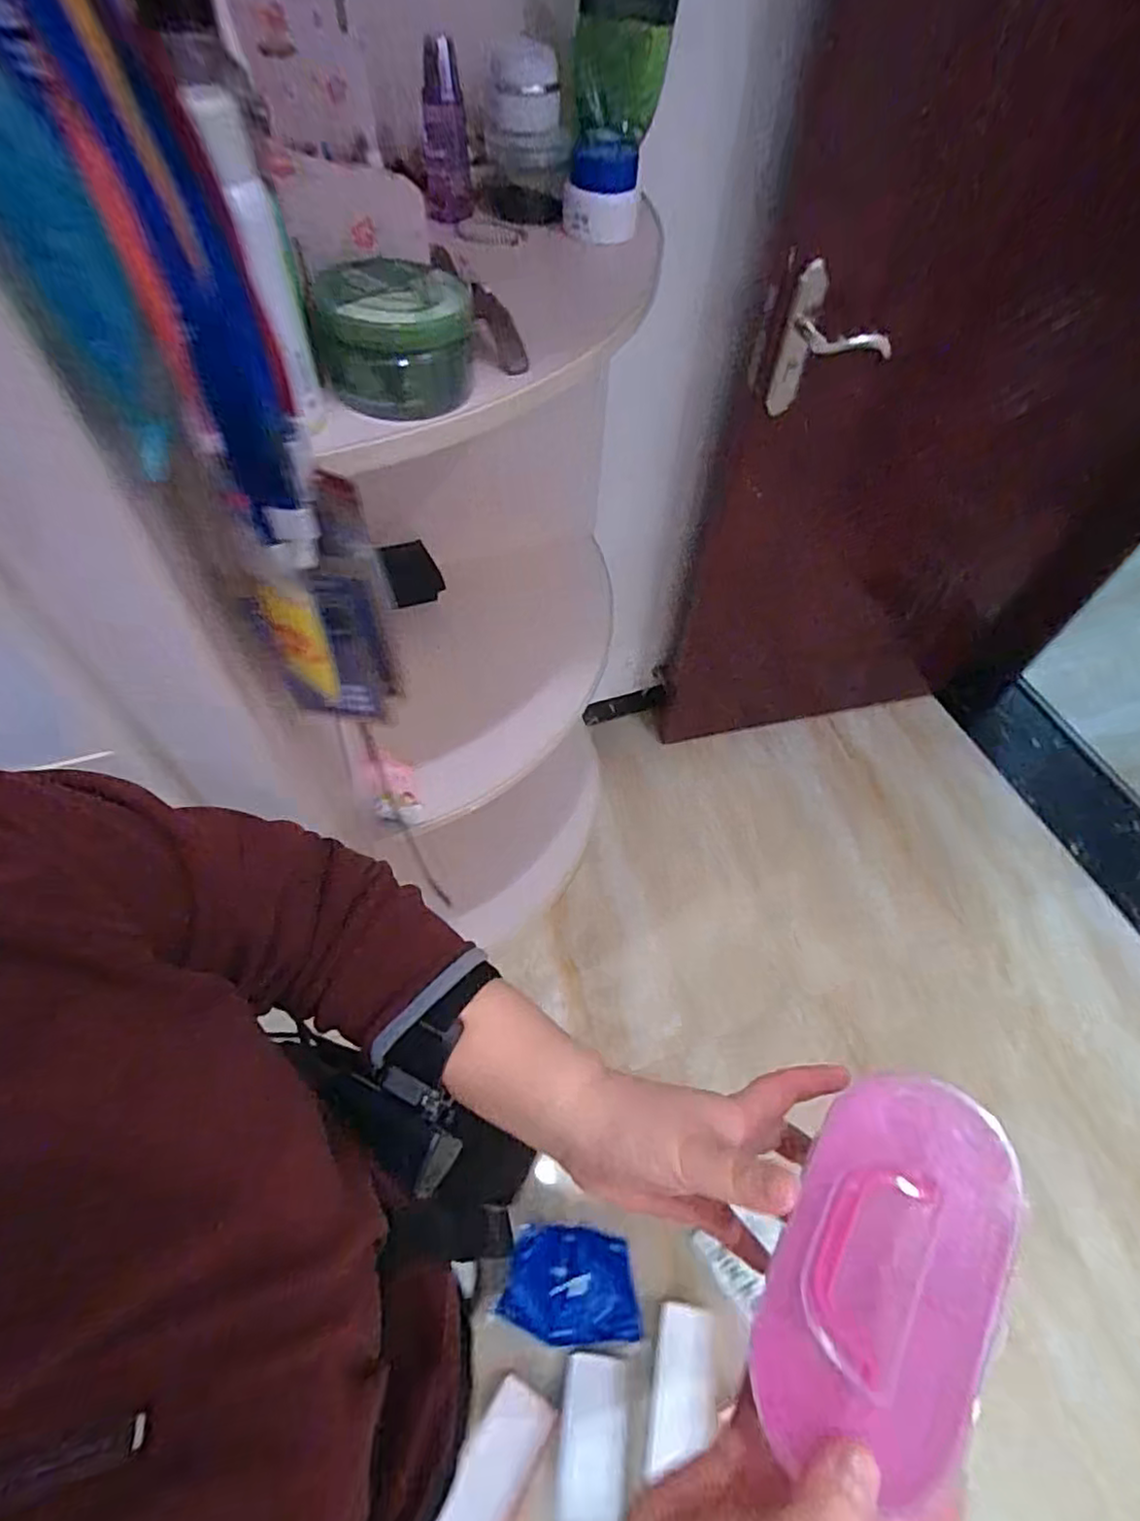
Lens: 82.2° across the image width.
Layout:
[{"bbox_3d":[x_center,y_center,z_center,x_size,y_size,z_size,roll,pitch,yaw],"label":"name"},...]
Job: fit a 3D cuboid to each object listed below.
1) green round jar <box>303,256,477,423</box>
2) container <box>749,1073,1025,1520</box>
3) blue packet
[{"bbox_3d":[-0.115,-0.289,0.446,0.097,0.065,0.086,-1,56,-4],"label":"green round jar"},{"bbox_3d":[0.125,0.199,0.262,0.070,0.058,0.131,19,73,25],"label":"container"},{"bbox_3d":[0.001,0.839,1.045,0.212,0.033,0.144,5,56,0],"label":"blue packet"}]

